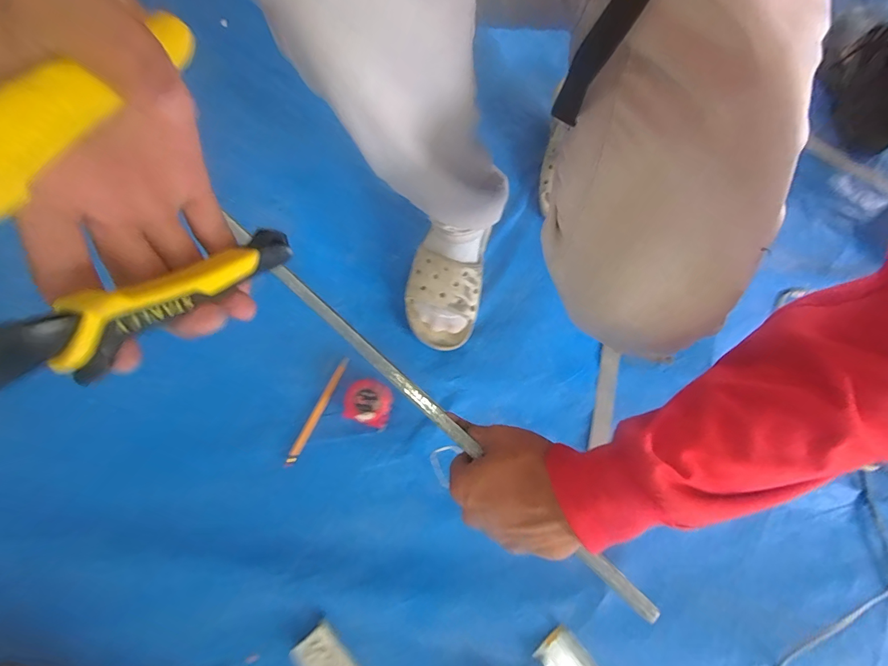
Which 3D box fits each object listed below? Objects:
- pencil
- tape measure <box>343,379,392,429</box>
[{"bbox_3d":[-0.184,0.113,0.587,0.015,0.006,0.170,24,75,6],"label":"pencil"},{"bbox_3d":[-0.106,0.099,0.574,0.063,0.039,0.059,20,74,5],"label":"tape measure"}]

